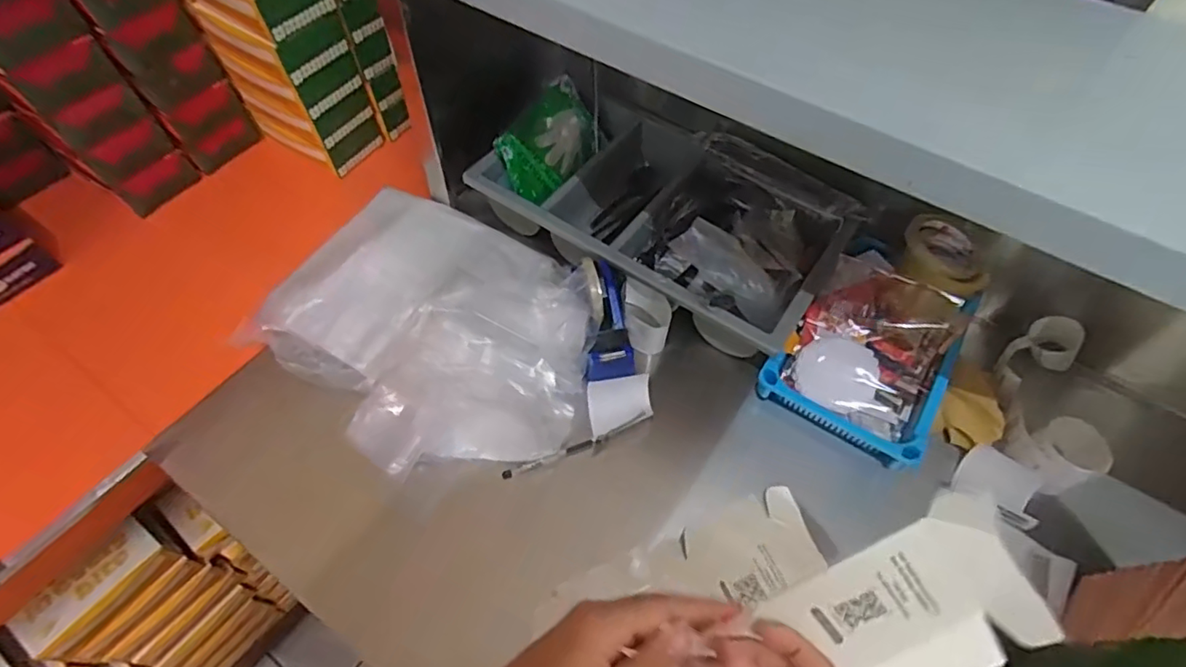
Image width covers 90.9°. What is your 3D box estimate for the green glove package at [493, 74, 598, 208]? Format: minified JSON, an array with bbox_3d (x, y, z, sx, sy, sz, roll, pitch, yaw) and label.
[{"bbox_3d":[-0.065,-0.288,0.887,0.115,0.030,0.178,45,67,-21],"label":"green glove package"}]

